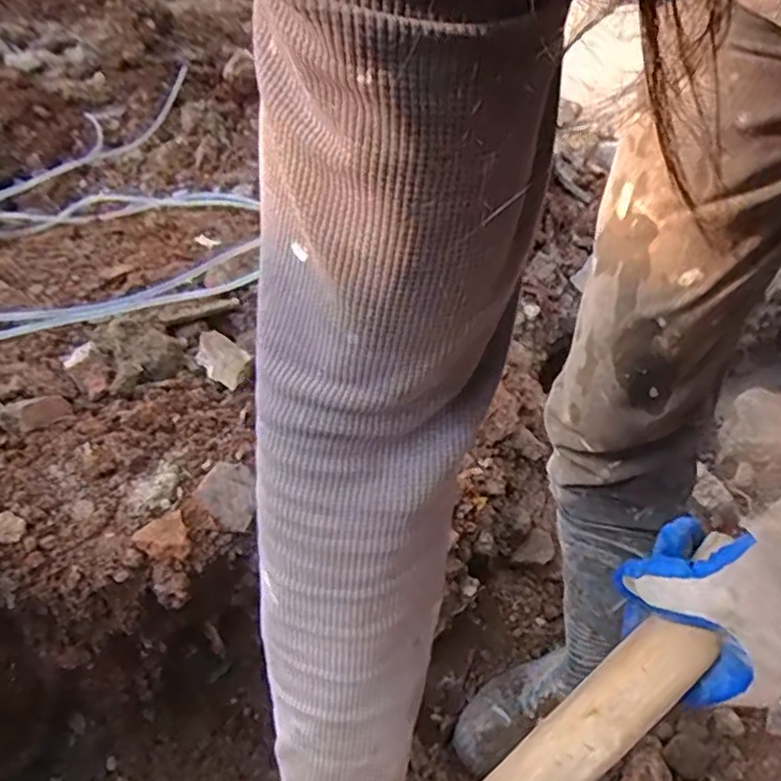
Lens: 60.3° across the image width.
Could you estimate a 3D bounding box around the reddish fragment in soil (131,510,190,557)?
[{"bbox_3d":[-0.198,0.131,0.590,0.043,0.009,0.043,2,61,-4],"label":"reddish fragment in soil"}]

